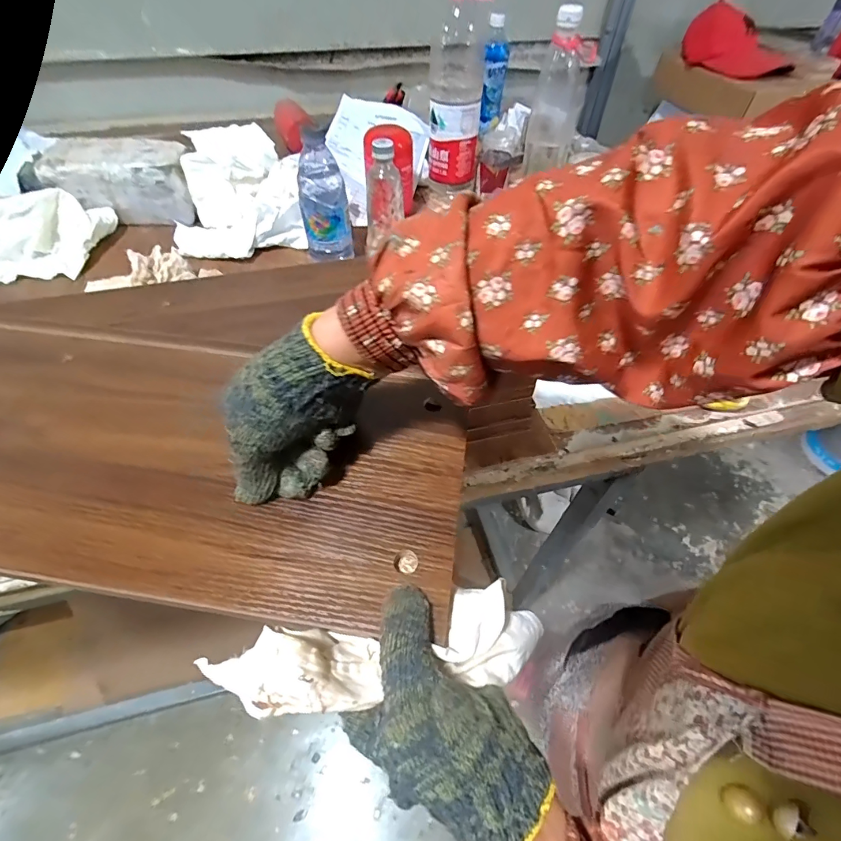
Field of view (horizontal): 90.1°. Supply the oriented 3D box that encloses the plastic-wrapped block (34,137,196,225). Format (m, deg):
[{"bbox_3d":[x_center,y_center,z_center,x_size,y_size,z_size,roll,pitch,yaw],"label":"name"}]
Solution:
[{"bbox_3d":[-0.513,-0.416,0.730,0.231,0.103,0.098,-1,52,0],"label":"plastic-wrapped block"}]

